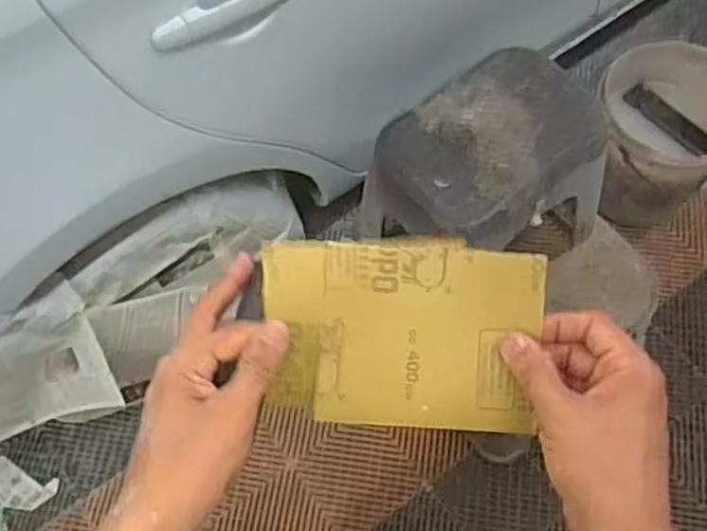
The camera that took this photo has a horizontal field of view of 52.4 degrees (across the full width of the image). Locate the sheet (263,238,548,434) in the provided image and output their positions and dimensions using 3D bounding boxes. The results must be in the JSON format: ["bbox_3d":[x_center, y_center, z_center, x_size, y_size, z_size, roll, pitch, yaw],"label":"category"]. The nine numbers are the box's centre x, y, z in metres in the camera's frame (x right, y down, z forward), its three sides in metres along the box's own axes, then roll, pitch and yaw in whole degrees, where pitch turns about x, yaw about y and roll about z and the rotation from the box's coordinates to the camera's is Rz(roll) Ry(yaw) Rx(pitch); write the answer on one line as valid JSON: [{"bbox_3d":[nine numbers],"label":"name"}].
[{"bbox_3d":[0.031,0.044,0.457,0.169,0.019,0.117,2,89,-2],"label":"sheet"}]

